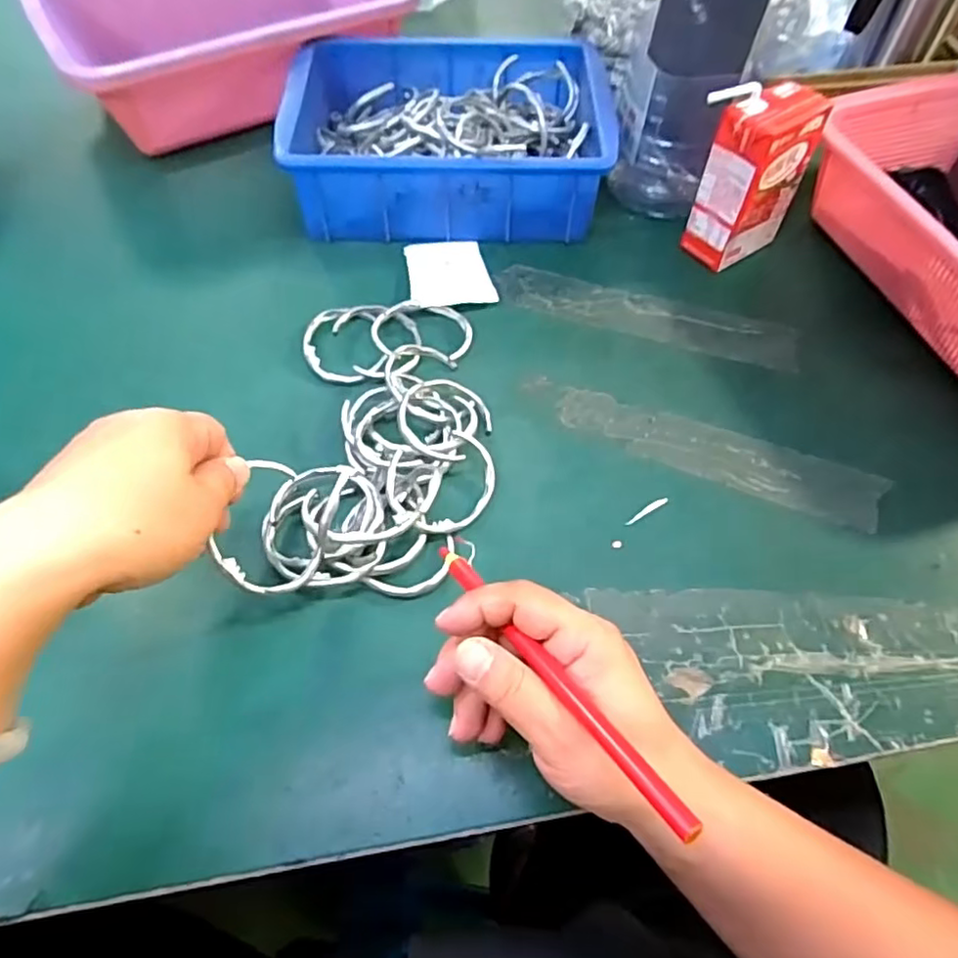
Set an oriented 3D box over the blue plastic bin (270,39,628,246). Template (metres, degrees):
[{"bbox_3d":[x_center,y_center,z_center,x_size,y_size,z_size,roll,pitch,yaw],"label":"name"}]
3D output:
[{"bbox_3d":[-0.022,-0.275,0.511,0.236,0.073,0.171,0,59,-1],"label":"blue plastic bin"}]

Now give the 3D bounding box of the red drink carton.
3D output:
[{"bbox_3d":[0.192,-0.214,0.454,0.075,0.117,0.044,-29,63,-17],"label":"red drink carton"}]

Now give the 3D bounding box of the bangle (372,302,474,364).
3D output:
[{"bbox_3d":[-0.039,-0.104,0.439,0.067,0.011,0.050,-1,59,-1],"label":"bangle"}]

